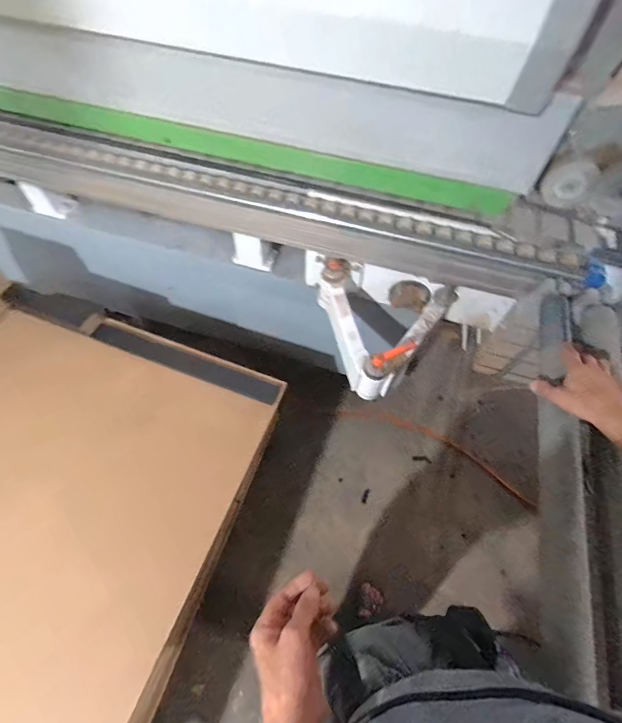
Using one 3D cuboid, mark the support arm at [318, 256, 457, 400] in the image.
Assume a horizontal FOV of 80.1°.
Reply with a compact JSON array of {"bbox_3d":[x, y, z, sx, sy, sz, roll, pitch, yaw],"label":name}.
[{"bbox_3d":[0.142,-0.133,0.916,0.313,0.158,0.353,34,64,17],"label":"support arm"}]

